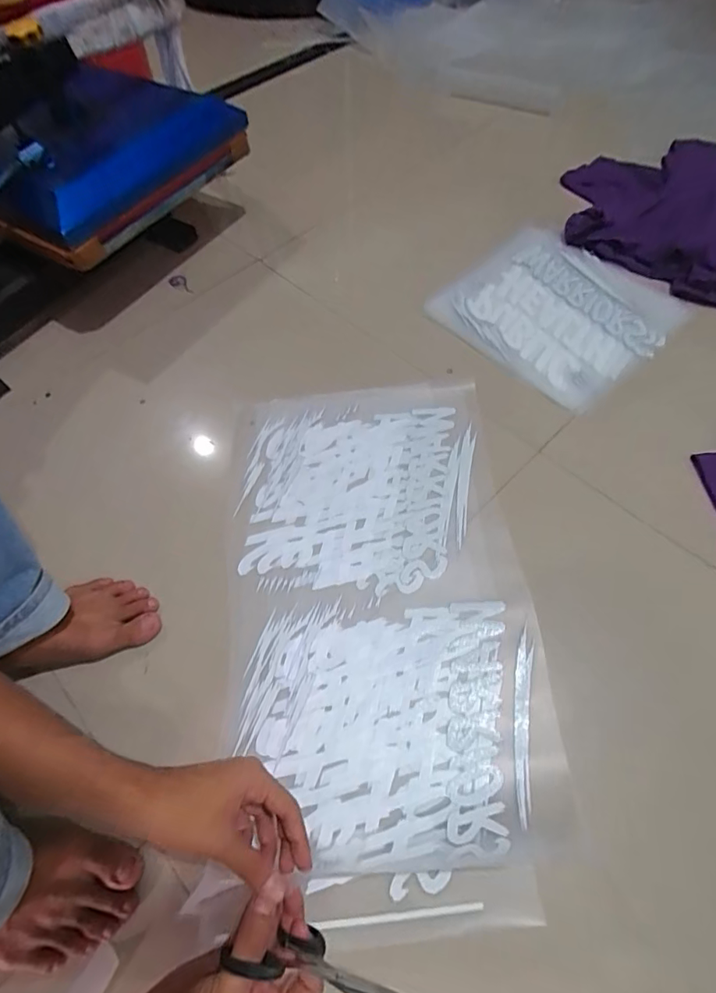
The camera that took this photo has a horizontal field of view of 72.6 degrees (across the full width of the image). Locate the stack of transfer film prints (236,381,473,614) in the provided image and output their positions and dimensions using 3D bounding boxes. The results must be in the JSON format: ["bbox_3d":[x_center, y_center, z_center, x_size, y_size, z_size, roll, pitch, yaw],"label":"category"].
[{"bbox_3d":[0.004,-0.013,0.622,0.304,0.015,0.291,-3,61,1],"label":"stack of transfer film prints"}]

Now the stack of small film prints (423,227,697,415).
[{"bbox_3d":[0.312,-0.303,0.776,0.332,0.021,0.327,-37,62,-22],"label":"stack of small film prints"}]

